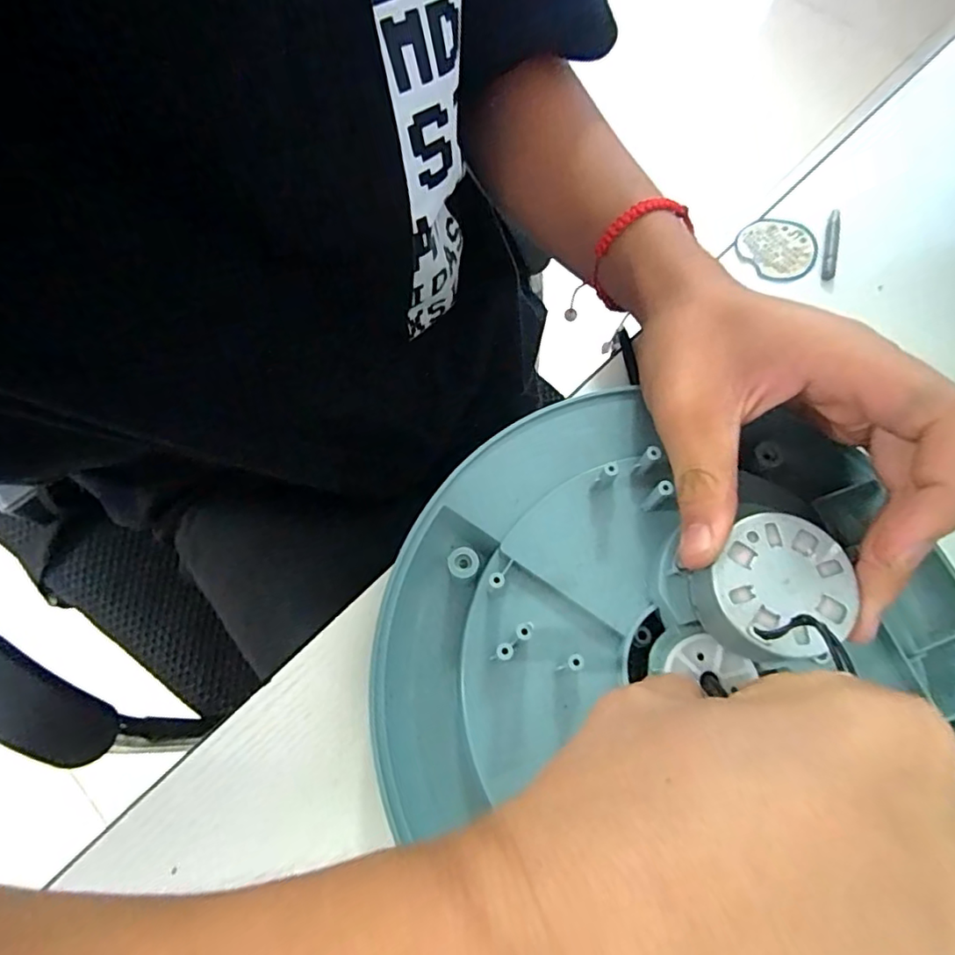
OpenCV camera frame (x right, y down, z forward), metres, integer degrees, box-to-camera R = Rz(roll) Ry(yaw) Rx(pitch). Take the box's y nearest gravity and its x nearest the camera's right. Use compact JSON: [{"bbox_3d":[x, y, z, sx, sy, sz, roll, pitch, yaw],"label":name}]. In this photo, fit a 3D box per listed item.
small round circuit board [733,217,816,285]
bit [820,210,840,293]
[{"bbox_3d":[0.168,-0.129,0.321,0.038,0.008,0.042,-25,71,-8],"label":"small round circuit board"},{"bbox_3d":[0.197,-0.127,0.317,0.007,0.007,0.057,16,70,7],"label":"bit"}]

